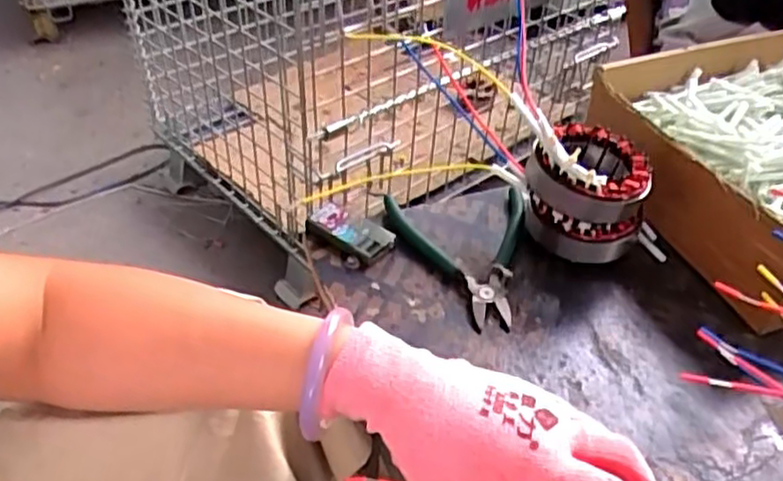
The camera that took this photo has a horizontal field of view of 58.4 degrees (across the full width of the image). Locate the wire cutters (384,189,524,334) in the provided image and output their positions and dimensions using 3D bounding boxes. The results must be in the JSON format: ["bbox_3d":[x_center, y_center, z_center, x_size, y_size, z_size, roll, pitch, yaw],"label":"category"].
[{"bbox_3d":[0.063,0.009,0.543,0.105,0.013,0.138,-7,42,-11],"label":"wire cutters"}]

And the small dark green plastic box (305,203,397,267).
[{"bbox_3d":[-0.033,-0.005,0.553,0.074,0.013,0.032,31,48,29],"label":"small dark green plastic box"}]

